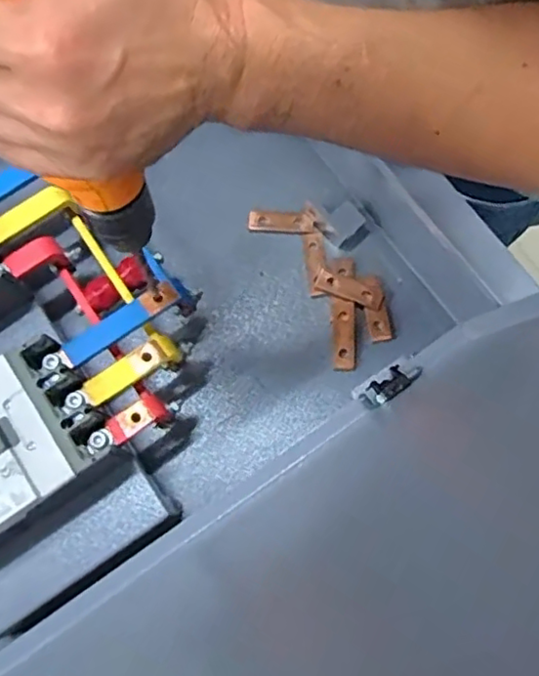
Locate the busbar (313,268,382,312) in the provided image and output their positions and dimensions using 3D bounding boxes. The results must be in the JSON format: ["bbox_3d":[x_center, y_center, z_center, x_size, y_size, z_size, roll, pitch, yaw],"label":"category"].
[{"bbox_3d":[0.071,-0.043,0.564,0.061,0.007,0.019,24,77,7],"label":"busbar"}]

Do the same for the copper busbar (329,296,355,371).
[{"bbox_3d":[0.065,-0.005,0.553,0.021,0.005,0.065,-4,75,0],"label":"copper busbar"}]

